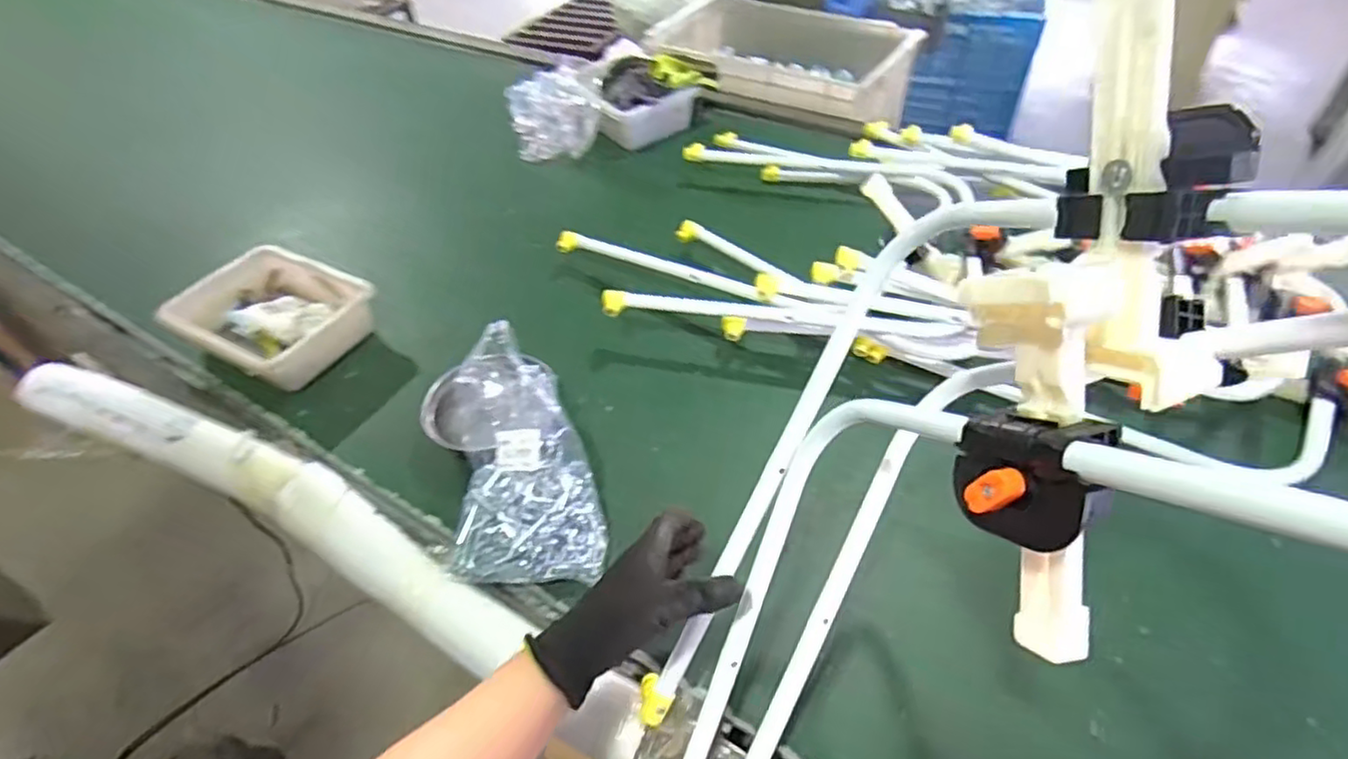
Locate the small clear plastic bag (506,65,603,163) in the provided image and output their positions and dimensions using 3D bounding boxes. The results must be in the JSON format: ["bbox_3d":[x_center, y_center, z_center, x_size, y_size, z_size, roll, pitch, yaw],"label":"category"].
[{"bbox_3d":[-0.223,-0.501,1.240,0.165,0.128,0.151,-11,47,-6],"label":"small clear plastic bag"}]

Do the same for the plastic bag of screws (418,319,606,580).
[{"bbox_3d":[-0.175,0.079,0.683,0.158,0.152,0.260,-16,48,-11],"label":"plastic bag of screws"}]

